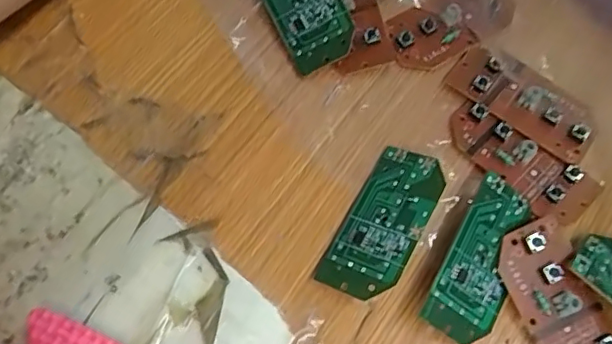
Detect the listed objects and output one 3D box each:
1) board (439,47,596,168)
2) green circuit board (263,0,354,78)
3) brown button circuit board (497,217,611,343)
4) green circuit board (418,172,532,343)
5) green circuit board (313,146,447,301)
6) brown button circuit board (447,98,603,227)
[{"bbox_3d":[0.088,-0.030,0.231,0.059,0.005,0.028,36,72,11],"label":"board"},{"bbox_3d":[-0.002,-0.070,0.238,0.028,0.008,0.057,-27,83,8],"label":"green circuit board"},{"bbox_3d":[0.090,0.047,0.203,0.030,0.008,0.060,-21,71,-9],"label":"brown button circuit board"},{"bbox_3d":[0.062,0.031,0.205,0.028,0.004,0.059,34,71,-15],"label":"green circuit board"},{"bbox_3d":[0.028,0.018,0.209,0.028,0.004,0.059,19,66,32],"label":"green circuit board"},{"bbox_3d":[0.082,-0.004,0.223,0.060,0.006,0.026,34,72,11],"label":"brown button circuit board"}]

